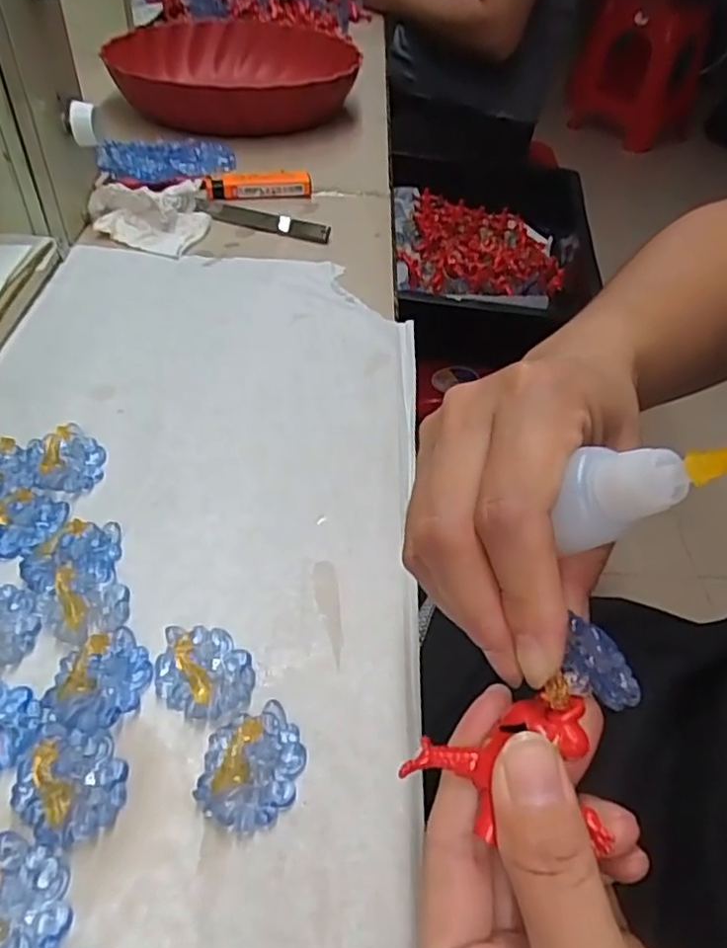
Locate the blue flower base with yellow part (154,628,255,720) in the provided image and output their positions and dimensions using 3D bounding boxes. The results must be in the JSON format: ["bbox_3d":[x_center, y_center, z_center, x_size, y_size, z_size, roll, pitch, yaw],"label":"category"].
[{"bbox_3d":[-0.055,0.066,0.227,0.031,0.012,0.036,-9,46,-16],"label":"blue flower base with yellow part"}]

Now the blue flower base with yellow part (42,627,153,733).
[{"bbox_3d":[-0.090,0.067,0.220,0.035,0.014,0.030,-33,56,-33],"label":"blue flower base with yellow part"}]

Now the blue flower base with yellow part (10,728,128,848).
[{"bbox_3d":[-0.090,0.091,0.198,0.029,0.013,0.036,-29,54,-31],"label":"blue flower base with yellow part"}]

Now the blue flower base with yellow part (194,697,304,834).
[{"bbox_3d":[-0.035,0.091,0.207,0.029,0.007,0.038,10,44,4],"label":"blue flower base with yellow part"}]

